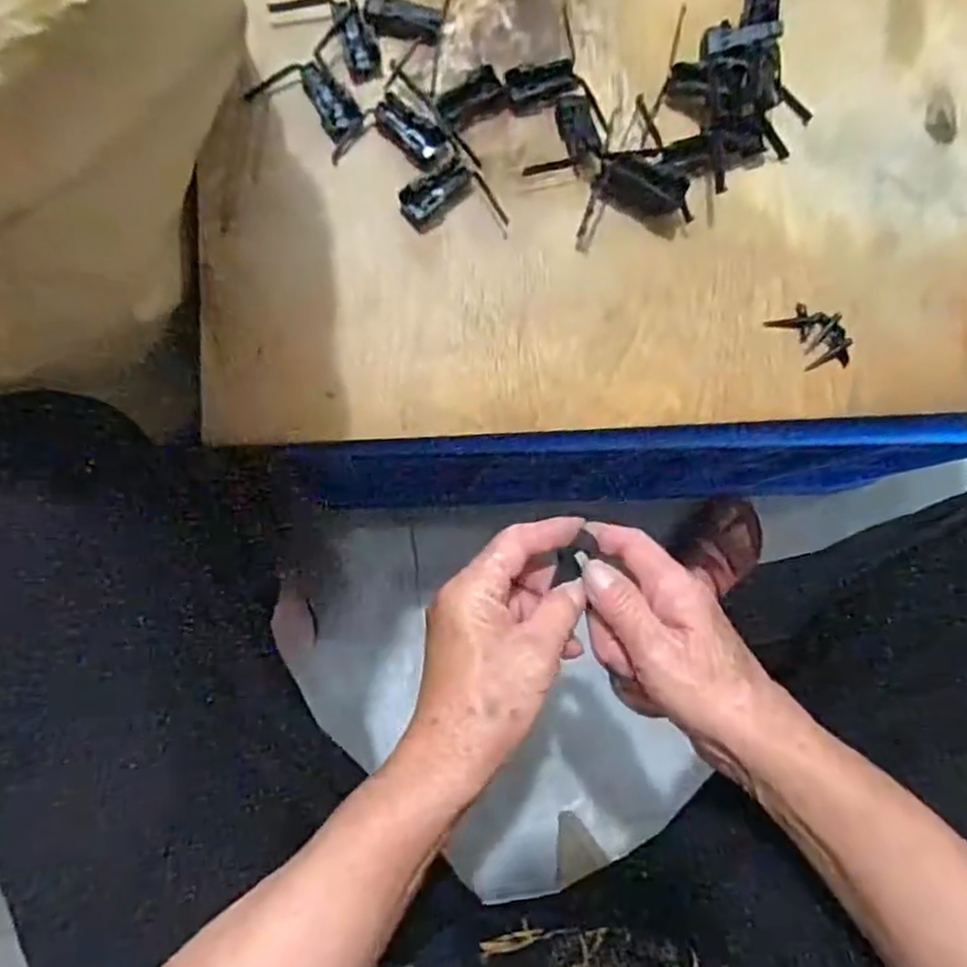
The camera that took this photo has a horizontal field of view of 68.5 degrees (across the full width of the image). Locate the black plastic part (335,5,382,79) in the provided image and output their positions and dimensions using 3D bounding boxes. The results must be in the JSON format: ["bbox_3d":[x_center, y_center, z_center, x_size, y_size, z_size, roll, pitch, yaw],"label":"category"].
[{"bbox_3d":[-0.074,-0.266,0.427,0.020,0.006,0.042,-15,86,-9],"label":"black plastic part"}]

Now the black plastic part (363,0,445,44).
[{"bbox_3d":[-0.049,-0.283,0.433,0.046,0.013,0.026,6,83,-7],"label":"black plastic part"}]

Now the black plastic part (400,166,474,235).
[{"bbox_3d":[-0.029,-0.175,0.427,0.026,0.006,0.049,45,81,-1],"label":"black plastic part"}]

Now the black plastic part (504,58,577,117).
[{"bbox_3d":[0.037,-0.249,0.447,0.044,0.010,0.028,-13,86,-8],"label":"black plastic part"}]

